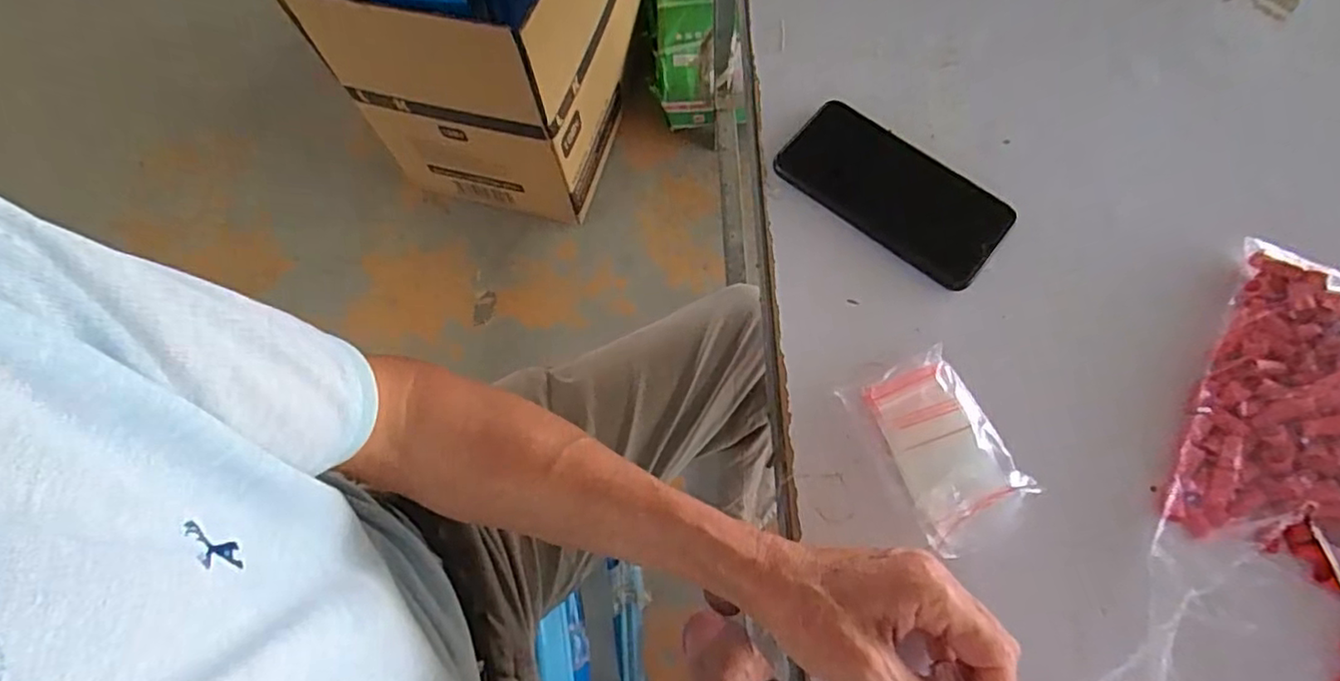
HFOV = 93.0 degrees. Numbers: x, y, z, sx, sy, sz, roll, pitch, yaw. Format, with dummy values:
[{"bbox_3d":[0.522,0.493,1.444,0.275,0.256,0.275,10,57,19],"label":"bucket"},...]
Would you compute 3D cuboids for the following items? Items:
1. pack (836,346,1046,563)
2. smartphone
[{"bbox_3d":[0.162,0.064,0.380,0.067,0.019,0.109,-24,70,-6],"label":"pack"},{"bbox_3d":[0.156,-0.106,0.445,0.157,0.016,0.075,37,76,15],"label":"smartphone"}]

